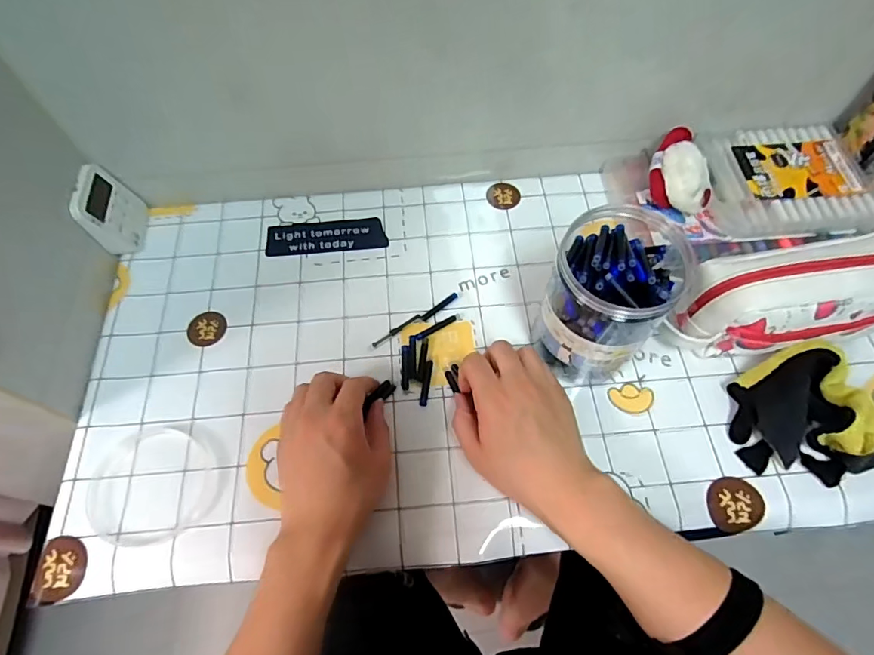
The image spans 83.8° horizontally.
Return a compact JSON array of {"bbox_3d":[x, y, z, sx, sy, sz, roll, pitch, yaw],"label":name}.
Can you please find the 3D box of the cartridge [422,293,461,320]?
[{"bbox_3d":[0.005,-0.024,0.516,0.051,0.004,0.007,-36,68,-17],"label":"cartridge"}]

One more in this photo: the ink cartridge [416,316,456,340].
[{"bbox_3d":[-0.001,-0.001,0.503,0.047,0.004,0.007,-30,66,-14],"label":"ink cartridge"}]

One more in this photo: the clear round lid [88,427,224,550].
[{"bbox_3d":[-0.252,0.140,0.433,0.109,0.006,0.096,5,63,3],"label":"clear round lid"}]

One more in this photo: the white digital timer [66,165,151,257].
[{"bbox_3d":[-0.362,-0.127,0.538,0.016,0.084,0.081,-12,62,15],"label":"white digital timer"}]

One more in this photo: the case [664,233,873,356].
[{"bbox_3d":[0.325,-0.023,0.459,0.197,0.098,0.082,-8,63,-4],"label":"case"}]

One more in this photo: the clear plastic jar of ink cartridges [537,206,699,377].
[{"bbox_3d":[0.145,-0.022,0.435,0.095,0.147,0.105,24,65,12],"label":"clear plastic jar of ink cartridges"}]

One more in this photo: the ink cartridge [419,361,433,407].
[{"bbox_3d":[-0.011,0.054,0.473,0.008,0.005,0.045,8,63,4],"label":"ink cartridge"}]

